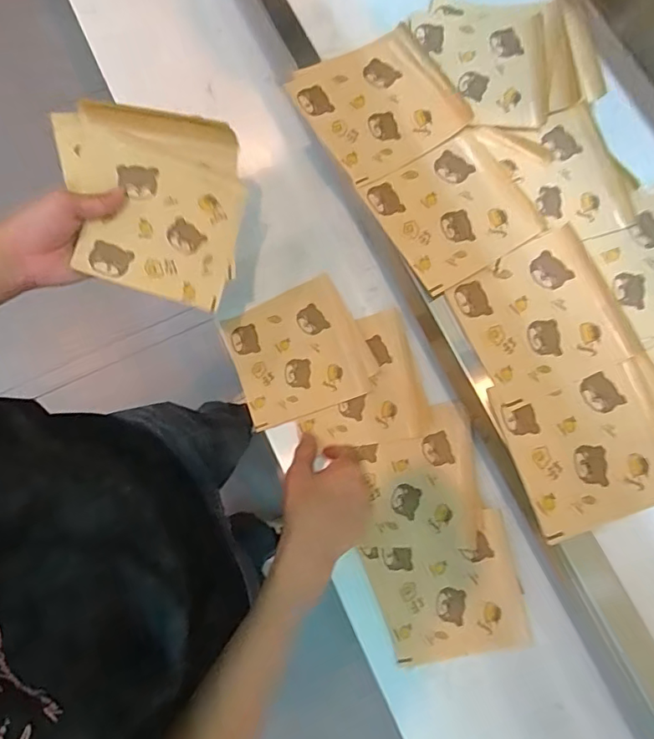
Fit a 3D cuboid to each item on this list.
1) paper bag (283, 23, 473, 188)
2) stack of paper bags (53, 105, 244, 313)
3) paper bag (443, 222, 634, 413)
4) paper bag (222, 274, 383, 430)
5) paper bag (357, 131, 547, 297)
[{"bbox_3d":[0.057,-0.278,0.532,0.154,0.015,0.143,-32,79,-6],"label":"paper bag"},{"bbox_3d":[-0.168,-0.160,0.512,0.164,0.030,0.177,1,92,-21],"label":"stack of paper bags"},{"bbox_3d":[0.199,-0.051,0.482,0.145,0.010,0.136,-23,78,-4],"label":"paper bag"},{"bbox_3d":[-0.035,-0.020,0.601,0.149,0.005,0.147,-24,77,-4],"label":"paper bag"},{"bbox_3d":[0.123,-0.158,0.505,0.139,0.013,0.132,-31,79,-6],"label":"paper bag"}]

